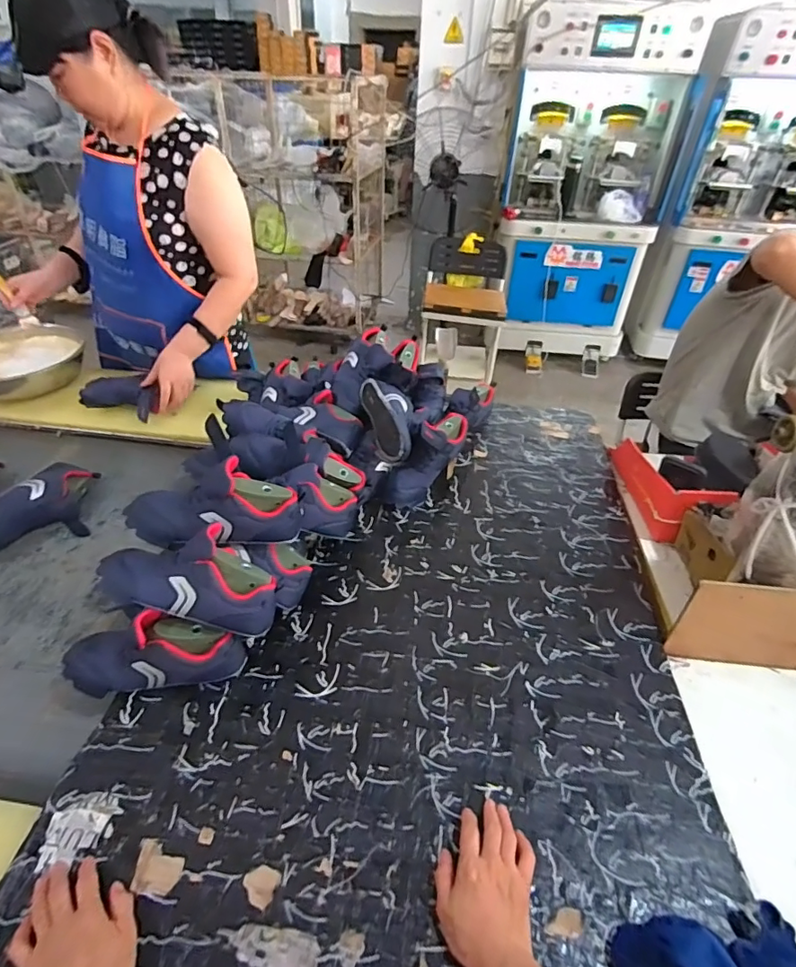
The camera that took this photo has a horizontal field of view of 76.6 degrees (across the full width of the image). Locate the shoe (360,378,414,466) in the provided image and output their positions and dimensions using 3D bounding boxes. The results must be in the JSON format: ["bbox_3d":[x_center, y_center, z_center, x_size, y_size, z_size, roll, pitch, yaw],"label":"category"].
[{"bbox_3d":[-0.013,-0.133,1.011,0.091,0.074,0.229,-7,41,-10],"label":"shoe"}]

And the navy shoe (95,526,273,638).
[{"bbox_3d":[-0.285,0.130,0.682,0.238,0.099,0.095,3,40,1],"label":"navy shoe"}]

